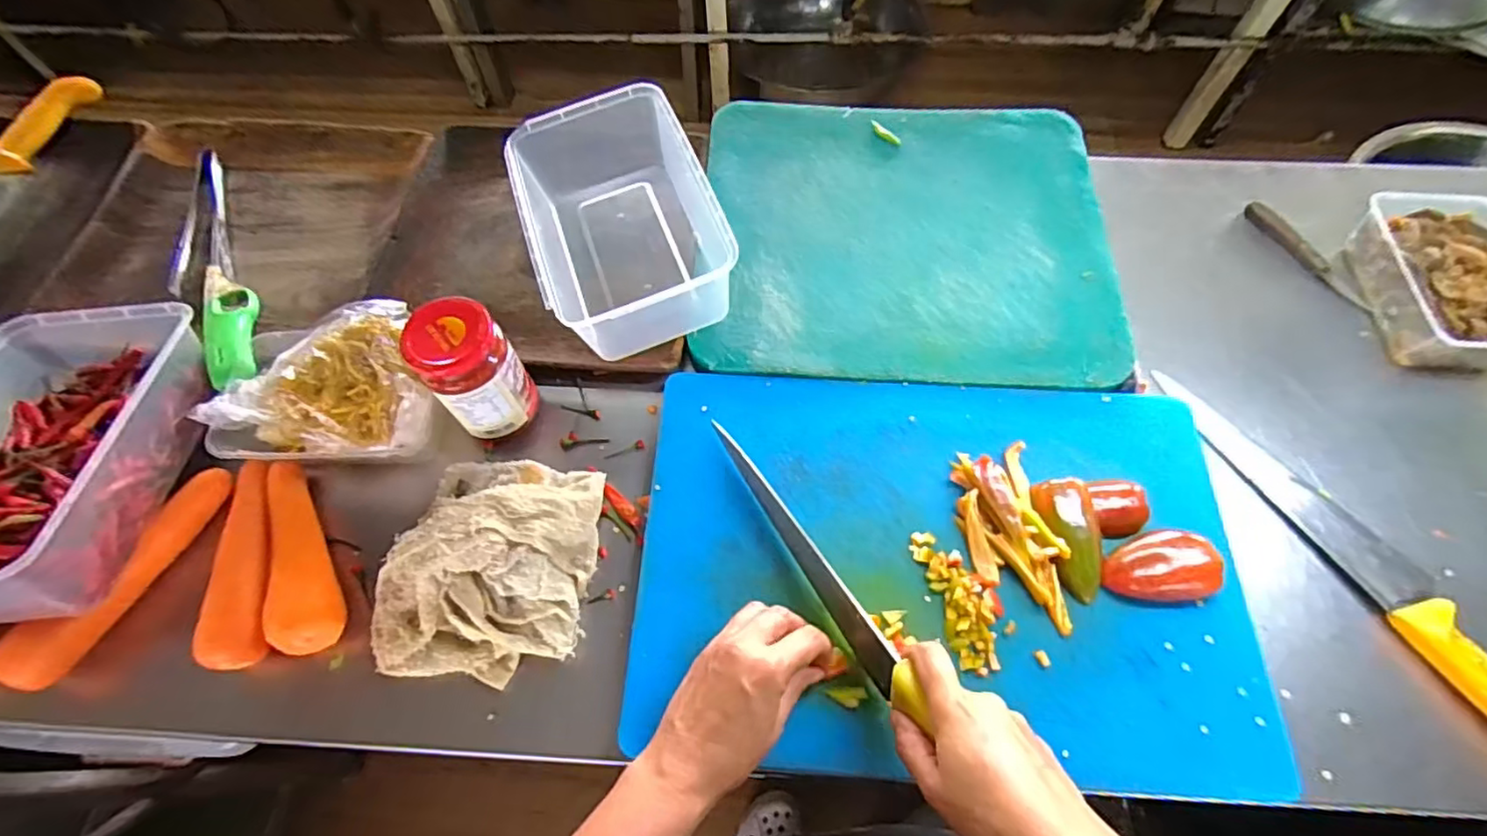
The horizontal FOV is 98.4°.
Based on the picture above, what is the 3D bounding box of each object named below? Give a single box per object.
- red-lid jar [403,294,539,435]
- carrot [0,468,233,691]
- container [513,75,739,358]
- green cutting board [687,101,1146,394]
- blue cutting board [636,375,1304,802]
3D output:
[{"bbox_3d":[-0.213,-0.035,0.512,0.065,0.116,0.064,0,63,0],"label":"red-lid jar"},{"bbox_3d":[-0.469,0.117,0.488,0.039,0.031,0.182,30,67,14],"label":"carrot"},{"bbox_3d":[-0.117,-0.181,0.596,0.159,0.096,0.255,-20,65,-10],"label":"container"},{"bbox_3d":[0.156,-0.186,0.632,0.378,0.018,0.337,3,63,1],"label":"green cutting board"},{"bbox_3d":[0.148,0.104,0.490,0.431,0.014,0.298,3,63,2],"label":"blue cutting board"}]

